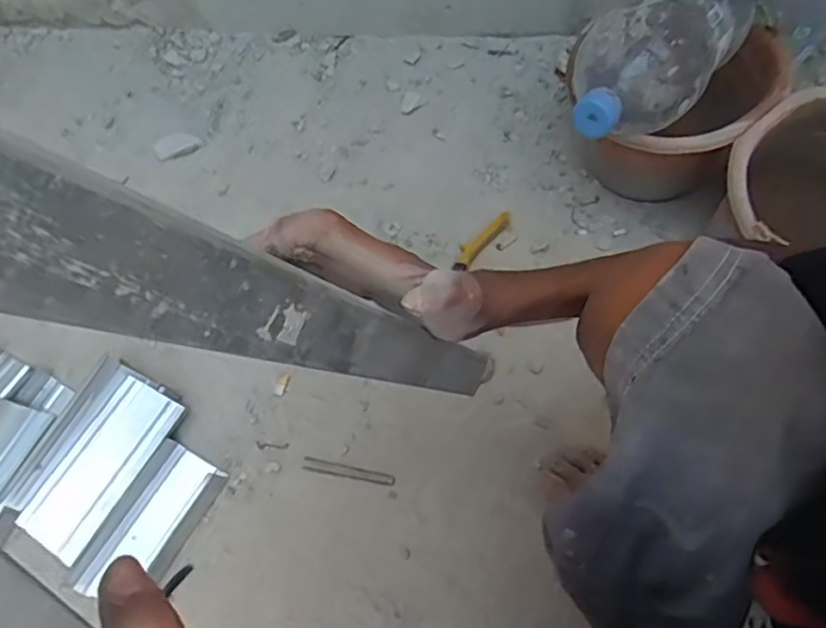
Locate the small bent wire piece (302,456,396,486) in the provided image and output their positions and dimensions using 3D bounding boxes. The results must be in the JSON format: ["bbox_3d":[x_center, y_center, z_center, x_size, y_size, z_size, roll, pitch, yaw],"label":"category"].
[{"bbox_3d":[-0.072,0.177,0.717,0.104,0.004,0.014,11,67,5],"label":"small bent wire piece"}]

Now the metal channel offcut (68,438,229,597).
[{"bbox_3d":[-0.285,0.228,0.690,0.080,0.022,0.171,28,69,12],"label":"metal channel offcut"}]

